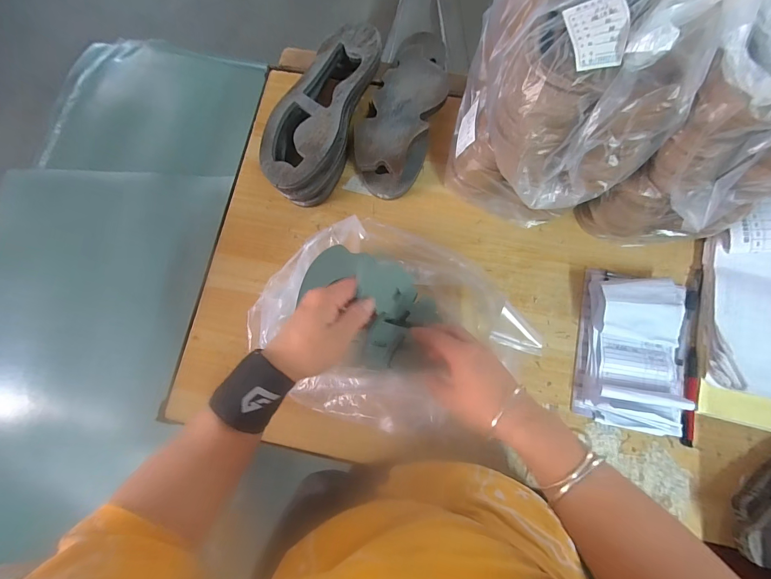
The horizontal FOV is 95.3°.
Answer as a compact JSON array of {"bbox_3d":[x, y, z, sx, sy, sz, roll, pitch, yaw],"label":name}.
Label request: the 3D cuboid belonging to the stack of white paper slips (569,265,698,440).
[{"bbox_3d":[0.351,0.082,0.486,0.144,0.042,0.215,10,79,3],"label":"stack of white paper slips"}]

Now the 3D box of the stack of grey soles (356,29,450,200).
[{"bbox_3d":[0.027,-0.285,0.565,0.120,0.046,0.281,21,80,6],"label":"stack of grey soles"}]

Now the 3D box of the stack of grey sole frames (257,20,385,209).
[{"bbox_3d":[-0.099,-0.273,0.554,0.114,0.067,0.286,22,80,6],"label":"stack of grey sole frames"}]

